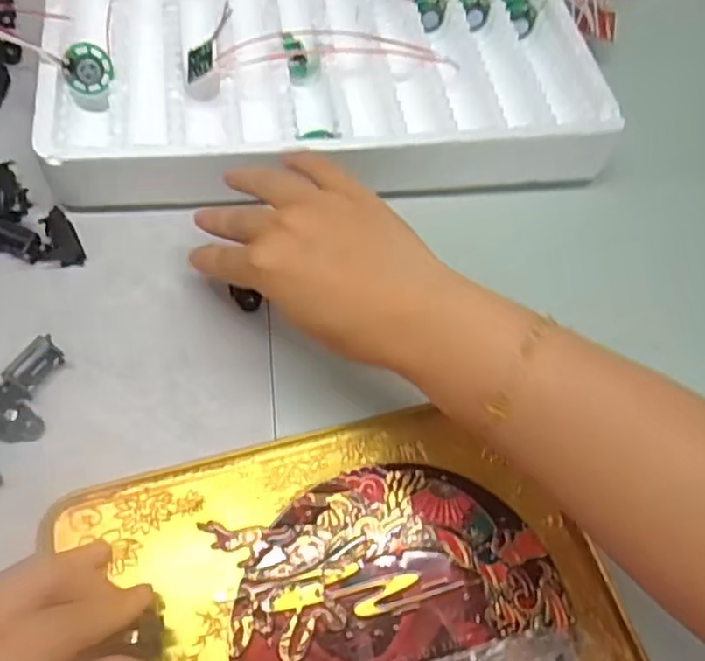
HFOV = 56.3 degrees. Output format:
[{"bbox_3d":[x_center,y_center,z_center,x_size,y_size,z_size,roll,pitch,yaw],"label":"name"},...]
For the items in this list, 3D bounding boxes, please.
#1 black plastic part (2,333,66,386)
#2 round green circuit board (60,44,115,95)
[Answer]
[{"bbox_3d":[-0.156,0.016,0.324,0.012,0.016,0.027,30,61,9],"label":"black plastic part"},{"bbox_3d":[-0.154,-0.153,0.385,0.028,0.027,0.007,-8,25,-26],"label":"round green circuit board"}]

